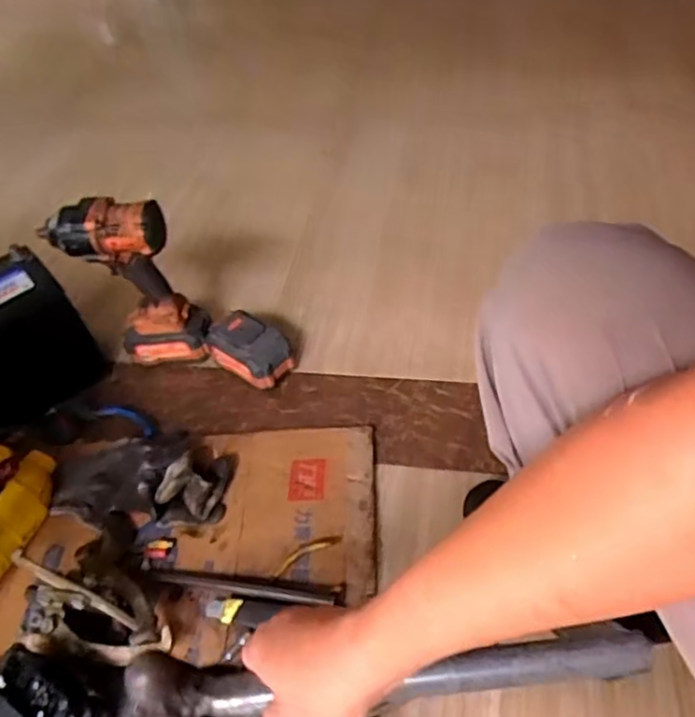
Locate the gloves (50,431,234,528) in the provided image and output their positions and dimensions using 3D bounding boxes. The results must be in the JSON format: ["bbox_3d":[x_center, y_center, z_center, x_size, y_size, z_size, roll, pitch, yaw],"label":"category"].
[{"bbox_3d":[-0.275,0.148,0.837,0.238,0.059,0.138,1,47,7],"label":"gloves"}]

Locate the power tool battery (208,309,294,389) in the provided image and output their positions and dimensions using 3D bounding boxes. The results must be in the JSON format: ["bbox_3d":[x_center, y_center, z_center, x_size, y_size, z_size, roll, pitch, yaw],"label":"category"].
[{"bbox_3d":[-0.144,-0.013,0.959,0.122,0.080,0.076,32,58,30],"label":"power tool battery"}]

